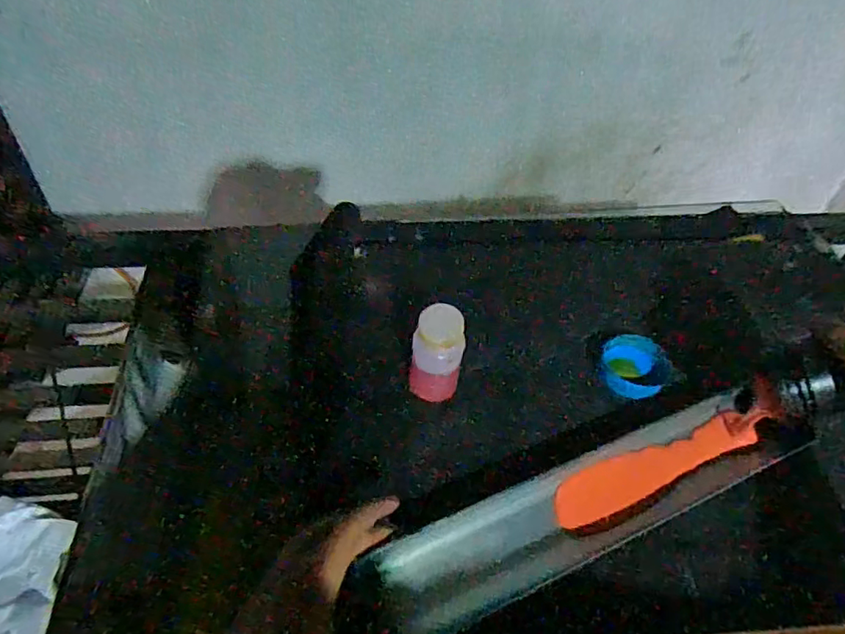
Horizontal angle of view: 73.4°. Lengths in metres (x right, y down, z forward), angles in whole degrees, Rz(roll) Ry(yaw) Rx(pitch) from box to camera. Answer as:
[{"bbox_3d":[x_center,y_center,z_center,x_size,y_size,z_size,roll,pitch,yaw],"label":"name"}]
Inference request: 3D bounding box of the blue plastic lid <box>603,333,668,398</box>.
[{"bbox_3d":[0.201,0.046,0.537,0.059,0.010,0.072,24,50,16],"label":"blue plastic lid"}]

